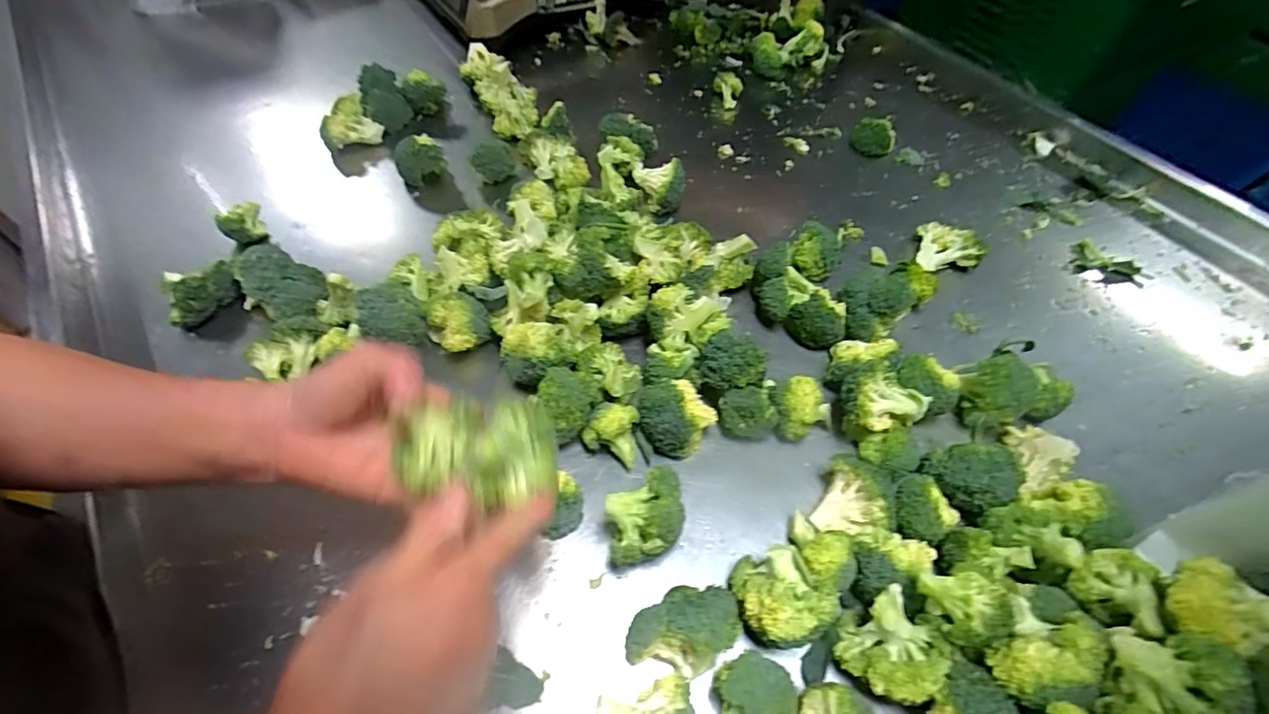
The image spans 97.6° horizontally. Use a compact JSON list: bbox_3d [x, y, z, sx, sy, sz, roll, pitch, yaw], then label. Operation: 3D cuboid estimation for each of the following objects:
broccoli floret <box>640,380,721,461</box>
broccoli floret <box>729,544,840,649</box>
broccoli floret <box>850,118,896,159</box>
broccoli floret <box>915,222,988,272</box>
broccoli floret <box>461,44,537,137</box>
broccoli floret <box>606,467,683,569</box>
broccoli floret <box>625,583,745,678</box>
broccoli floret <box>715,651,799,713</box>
[{"bbox_3d":[0.034,0.048,0.456,0.061,0.046,0.054,14,56,8],"label":"broccoli floret"},{"bbox_3d":[0.097,0.163,0.376,0.053,0.057,0.059,-10,56,-8],"label":"broccoli floret"},{"bbox_3d":[0.299,-0.274,0.695,0.052,0.039,0.026,20,57,12],"label":"broccoli floret"},{"bbox_3d":[0.321,-0.118,0.585,0.068,0.037,0.060,-9,56,-8],"label":"broccoli floret"},{"bbox_3d":[-0.170,-0.346,0.724,0.068,0.045,0.170,-24,59,-17],"label":"broccoli floret"},{"bbox_3d":[0.007,0.117,0.403,0.057,0.054,0.054,-11,57,-9],"label":"broccoli floret"},{"bbox_3d":[0.031,0.178,0.365,0.071,0.056,0.051,1,56,-1],"label":"broccoli floret"},{"bbox_3d":[0.076,0.213,0.336,0.052,0.047,0.051,7,56,3],"label":"broccoli floret"}]

